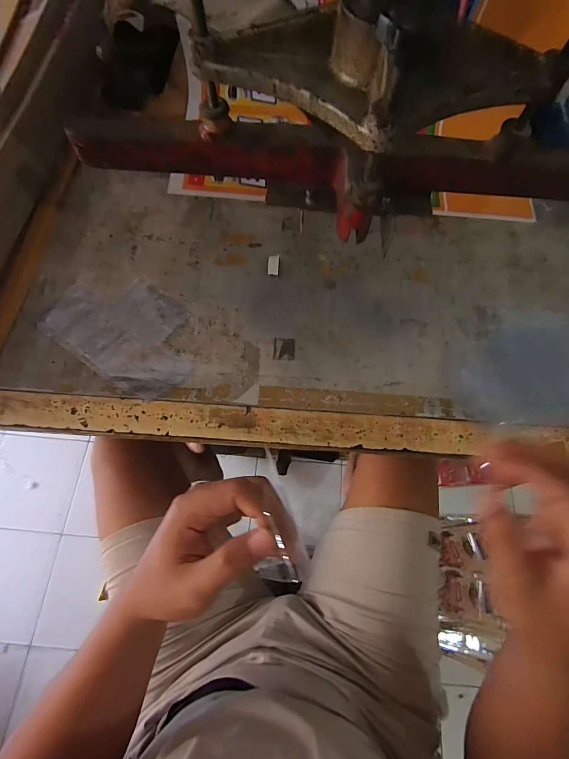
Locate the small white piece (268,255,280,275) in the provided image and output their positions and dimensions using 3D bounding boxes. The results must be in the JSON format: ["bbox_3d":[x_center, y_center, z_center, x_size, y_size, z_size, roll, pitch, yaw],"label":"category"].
[{"bbox_3d":[-0.012,-0.132,0.388,0.012,0.010,0.023,3,70,0],"label":"small white piece"}]

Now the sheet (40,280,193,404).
[{"bbox_3d":[-0.166,-0.057,0.358,0.168,0.009,0.105,33,72,10],"label":"sheet"}]

